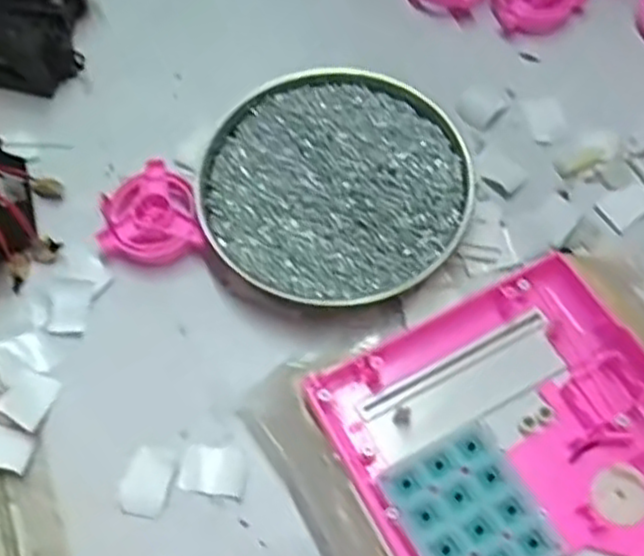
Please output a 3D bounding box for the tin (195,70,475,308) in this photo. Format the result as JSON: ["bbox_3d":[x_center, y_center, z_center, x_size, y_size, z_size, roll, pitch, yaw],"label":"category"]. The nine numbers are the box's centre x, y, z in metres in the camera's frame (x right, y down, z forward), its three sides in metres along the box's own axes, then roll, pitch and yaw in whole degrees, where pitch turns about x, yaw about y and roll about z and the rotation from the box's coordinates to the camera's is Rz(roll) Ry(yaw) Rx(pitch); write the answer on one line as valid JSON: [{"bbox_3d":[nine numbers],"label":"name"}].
[{"bbox_3d":[0.006,-0.047,0.391,0.131,0.023,0.128,0,64,0],"label":"tin"}]

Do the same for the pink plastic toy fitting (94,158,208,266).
[{"bbox_3d":[-0.089,-0.033,0.388,0.048,0.019,0.053,-15,64,-7],"label":"pink plastic toy fitting"}]

